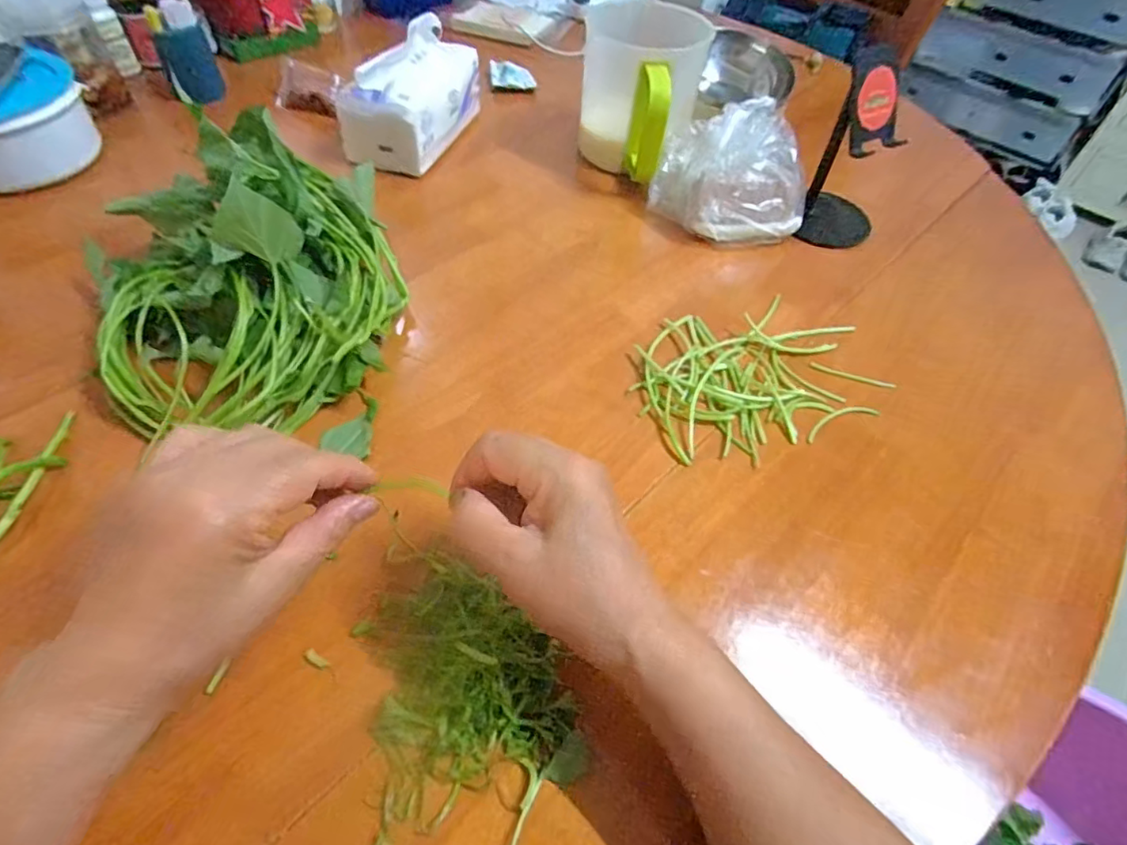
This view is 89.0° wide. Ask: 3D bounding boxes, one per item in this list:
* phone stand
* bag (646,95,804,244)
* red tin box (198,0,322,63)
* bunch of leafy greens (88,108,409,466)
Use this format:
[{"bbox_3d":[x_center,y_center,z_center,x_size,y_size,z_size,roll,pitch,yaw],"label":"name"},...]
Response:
[{"bbox_3d":[0.283,-0.253,0.544,0.072,0.153,0.087,24,55,14],"label":"phone stand"},{"bbox_3d":[0.162,-0.240,0.555,0.143,0.104,0.084,25,55,16],"label":"bag"},{"bbox_3d":[-0.409,-0.563,0.771,0.130,0.100,0.053,-31,59,-24],"label":"red tin box"},{"bbox_3d":[-0.226,-0.107,0.411,0.187,0.120,0.226,-5,52,-6],"label":"bunch of leafy greens"}]

